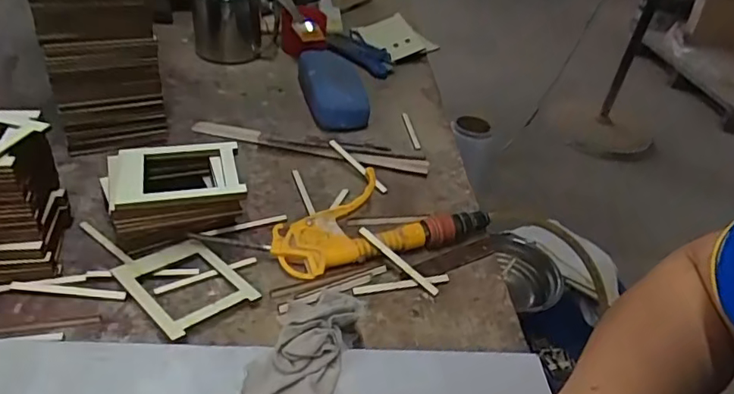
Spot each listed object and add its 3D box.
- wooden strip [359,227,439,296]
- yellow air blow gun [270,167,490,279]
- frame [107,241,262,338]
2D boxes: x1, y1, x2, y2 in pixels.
[{"bbox_3d":[0.026,0.051,0.441,0.080,0.006,0.006,40,42,8],"label":"wooden strip"},{"bbox_3d":[0.008,0.020,0.474,0.184,0.032,0.074,-10,40,-25],"label":"yellow air blow gun"},{"bbox_3d":[-0.136,0.063,0.408,0.094,0.008,0.071,30,35,35],"label":"frame"}]

